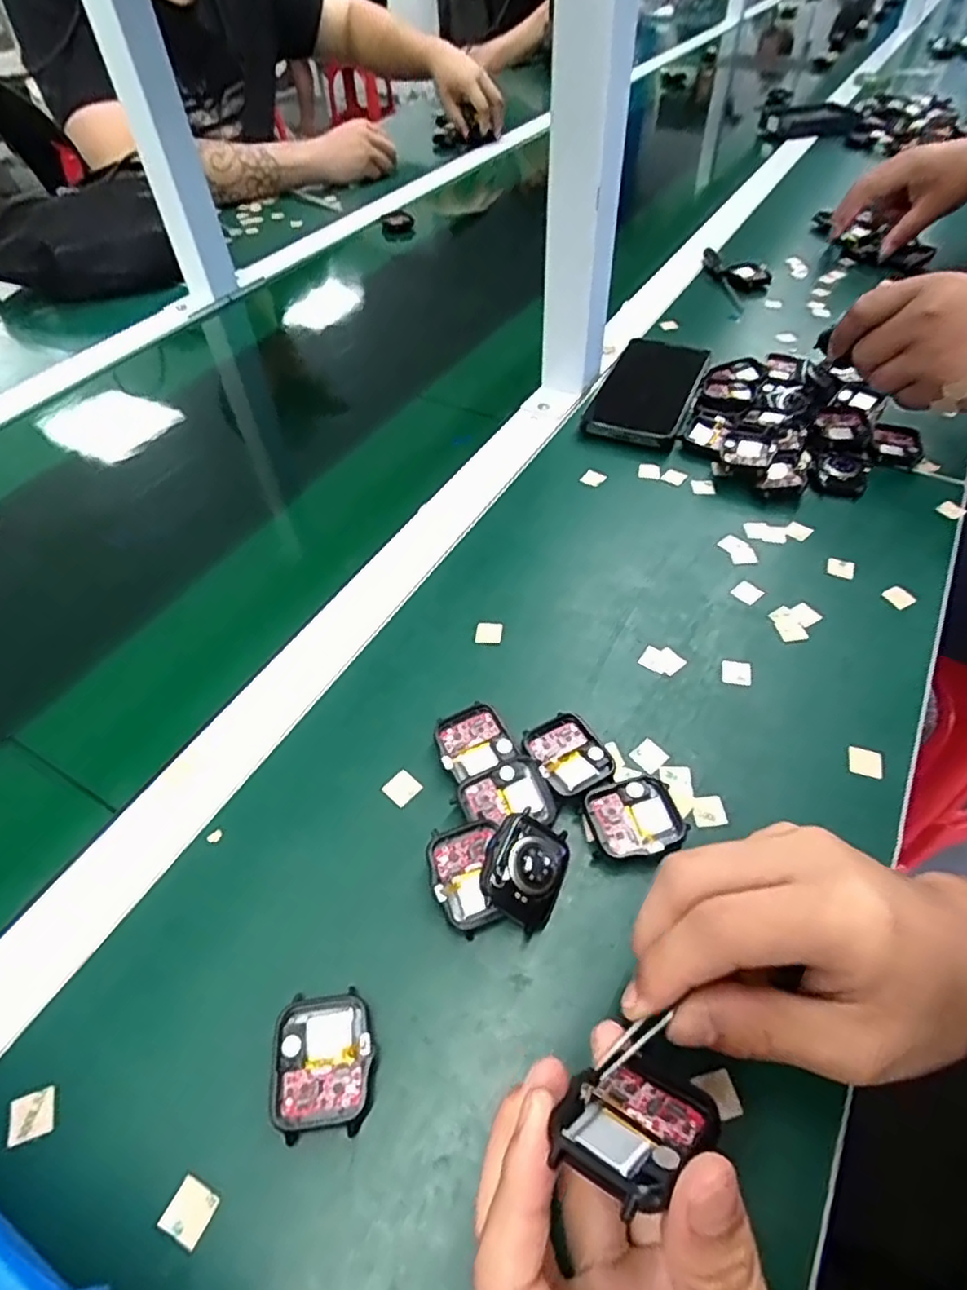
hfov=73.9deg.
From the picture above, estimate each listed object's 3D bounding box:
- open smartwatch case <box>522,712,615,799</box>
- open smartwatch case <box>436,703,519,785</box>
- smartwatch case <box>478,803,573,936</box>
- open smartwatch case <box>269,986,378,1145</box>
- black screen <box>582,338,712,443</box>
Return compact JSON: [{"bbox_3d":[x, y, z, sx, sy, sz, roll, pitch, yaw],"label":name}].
[{"bbox_3d":[0.044,0.058,0.337,0.037,0.011,0.044,-26,54,-18],"label":"open smartwatch case"},{"bbox_3d":[-0.005,0.052,0.340,0.038,0.012,0.038,-25,54,-18],"label":"open smartwatch case"},{"bbox_3d":[0.019,0.100,0.290,0.037,0.009,0.045,32,63,-5],"label":"smartwatch case"},{"bbox_3d":[-0.064,0.165,0.256,0.038,0.012,0.047,-7,50,-3],"label":"open smartwatch case"},{"bbox_3d":[0.146,-0.224,0.561,0.076,0.016,0.160,16,53,15],"label":"black screen"}]

